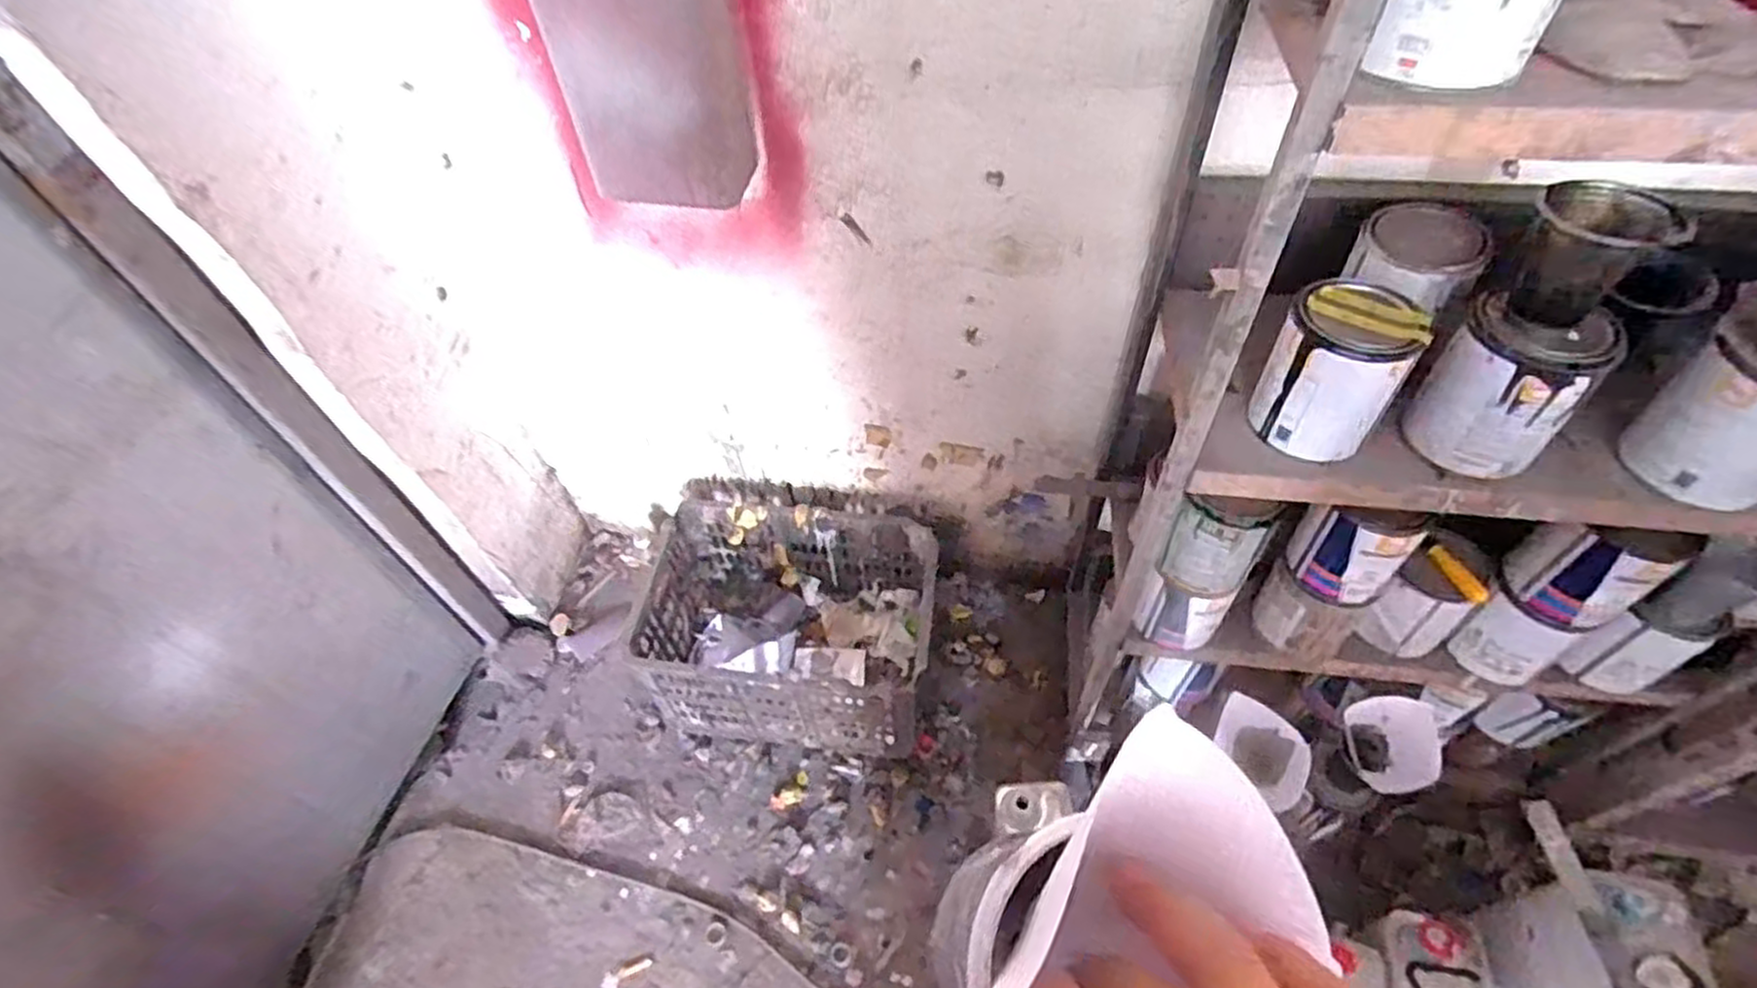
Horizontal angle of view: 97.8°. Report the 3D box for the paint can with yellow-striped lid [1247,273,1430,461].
[{"bbox_3d":[0.406,-0.110,0.690,0.105,0.124,0.099,-2,51,2],"label":"paint can with yellow-striped lid"}]

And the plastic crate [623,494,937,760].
[{"bbox_3d":[-0.145,0.206,1.378,0.486,0.221,0.409,5,52,8],"label":"plastic crate"}]

